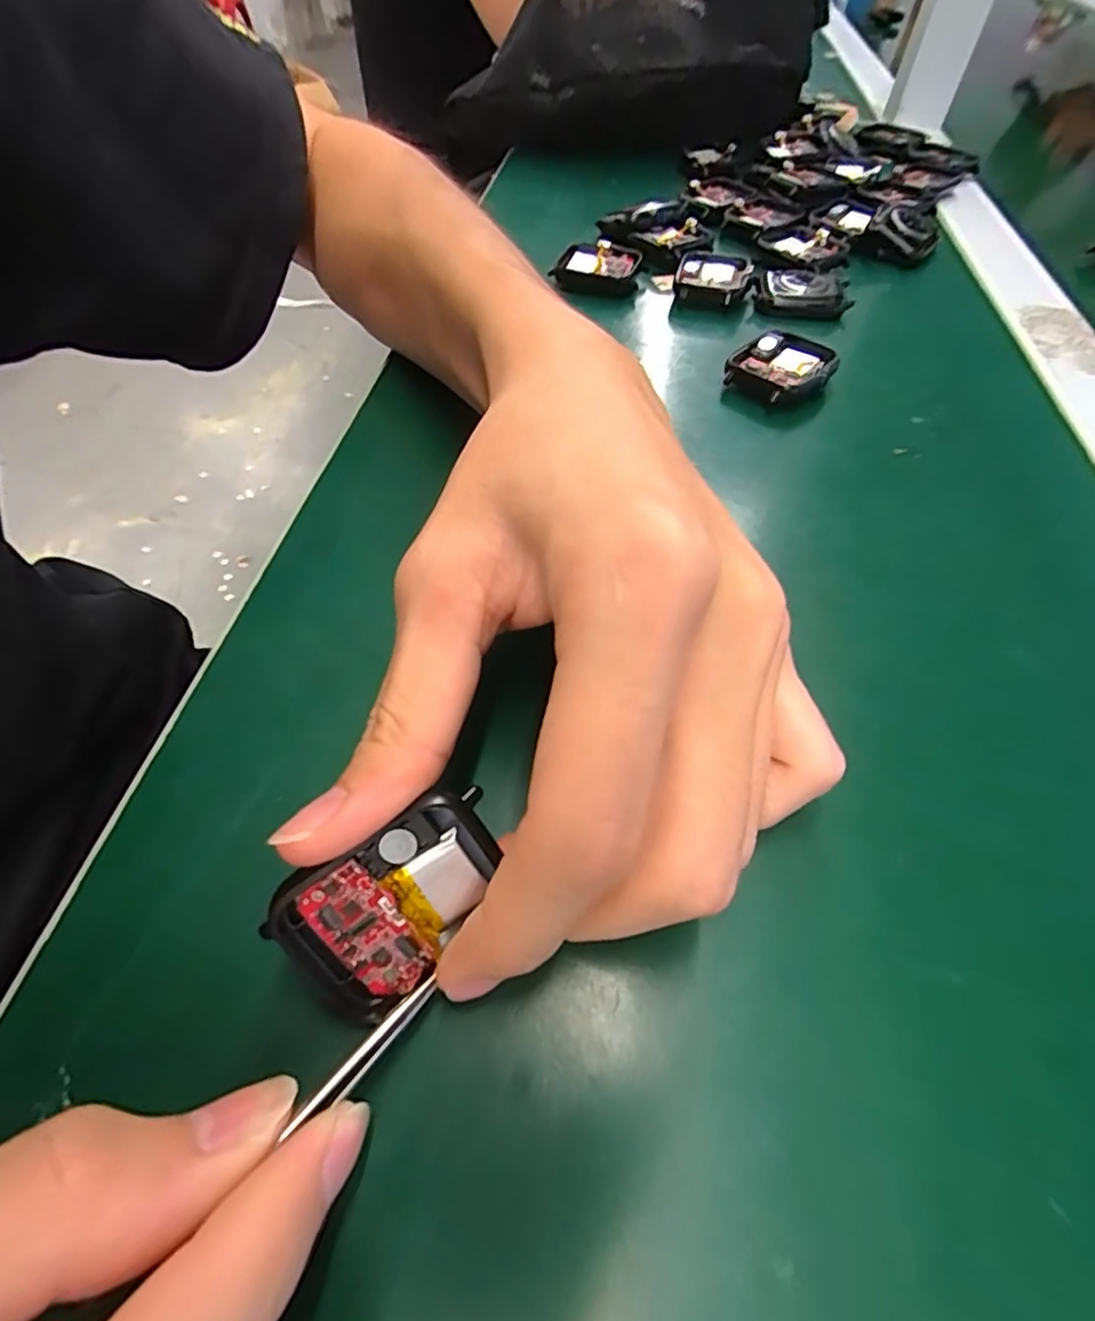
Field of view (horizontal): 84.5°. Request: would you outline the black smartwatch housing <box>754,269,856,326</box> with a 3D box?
[{"bbox_3d":[0.129,-0.186,0.307,0.046,0.013,0.026,18,55,12],"label":"black smartwatch housing"}]

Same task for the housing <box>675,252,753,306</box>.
[{"bbox_3d":[0.086,-0.199,0.316,0.037,0.012,0.038,19,55,12],"label":"housing"}]

